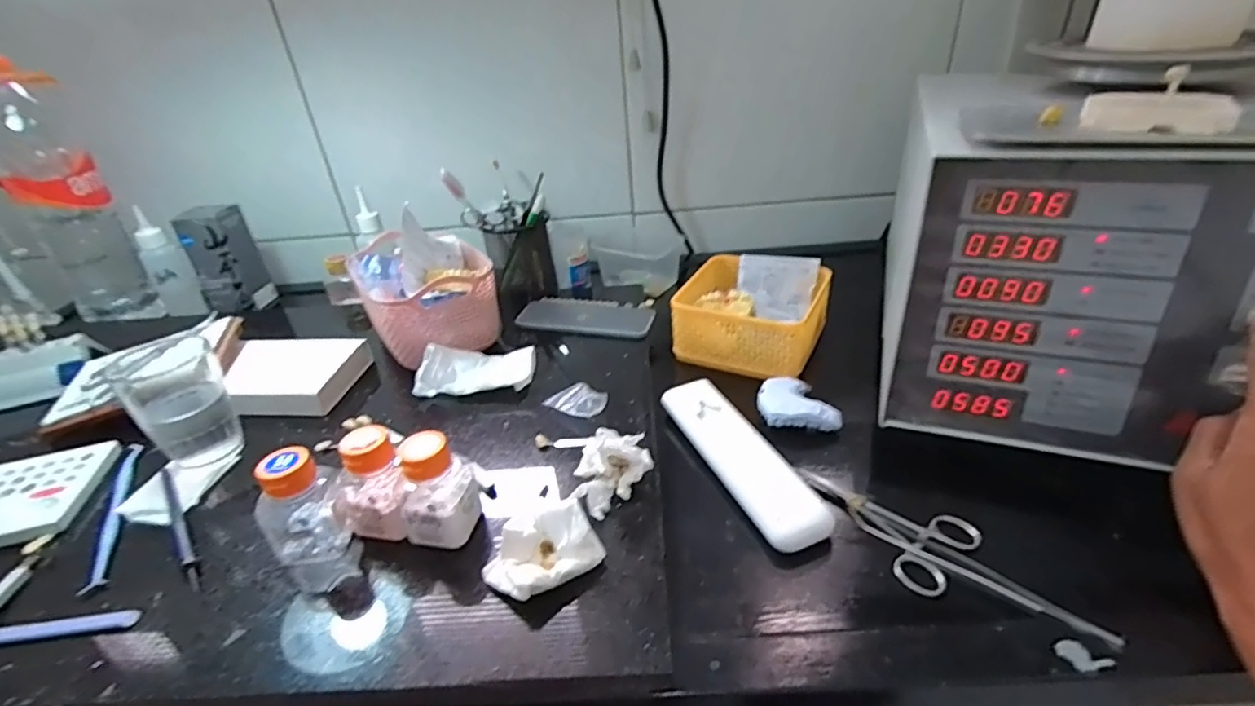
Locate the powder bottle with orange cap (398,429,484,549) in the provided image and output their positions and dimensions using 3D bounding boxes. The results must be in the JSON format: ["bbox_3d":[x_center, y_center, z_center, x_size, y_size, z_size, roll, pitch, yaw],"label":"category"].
[{"bbox_3d":[-0.123,0.085,0.365,0.043,0.071,0.039,2,33,10],"label":"powder bottle with orange cap"}]

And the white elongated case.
[{"bbox_3d":[0.085,0.079,0.439,0.047,0.022,0.172,-15,34,-17],"label":"white elongated case"}]

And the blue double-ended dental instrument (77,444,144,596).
[{"bbox_3d":[-0.381,0.112,0.424,0.012,0.010,0.162,-19,35,-22],"label":"blue double-ended dental instrument"}]

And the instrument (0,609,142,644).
[{"bbox_3d":[-0.369,0.167,0.343,0.144,0.007,0.013,-6,32,-3],"label":"instrument"}]

